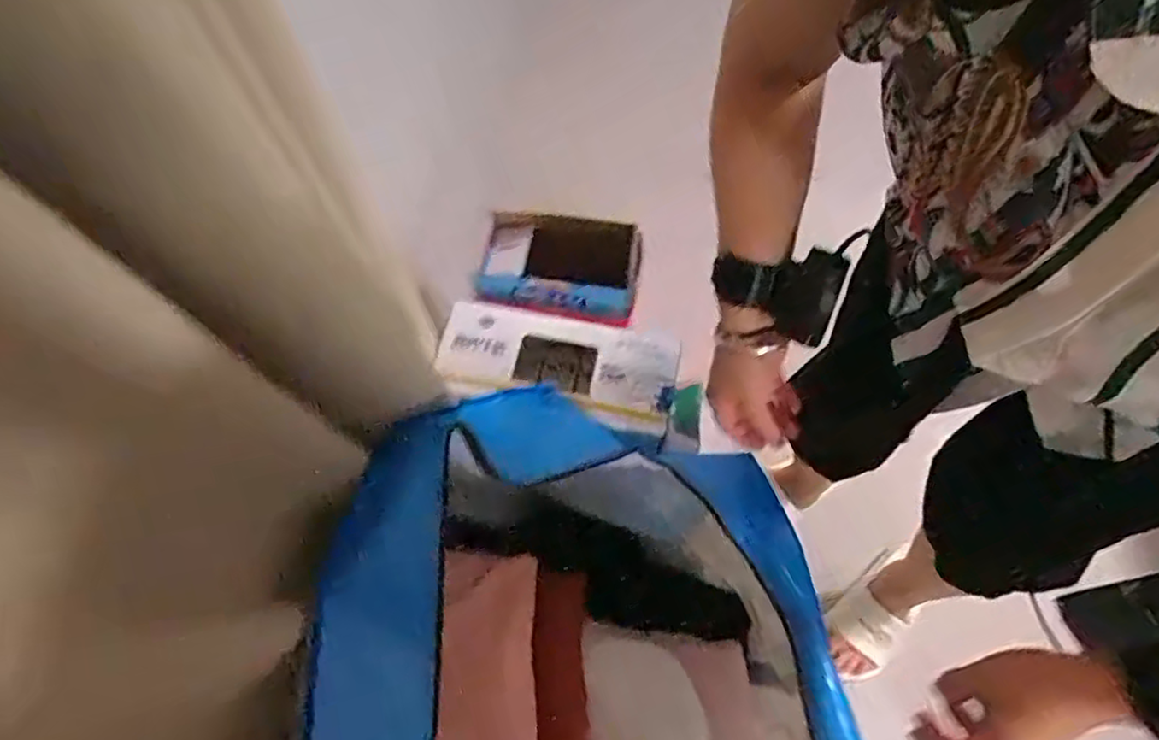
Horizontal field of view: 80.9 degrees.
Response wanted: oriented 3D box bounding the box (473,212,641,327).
[{"bbox_3d":[-0.029,-0.138,0.899,0.208,0.042,0.138,4,69,2],"label":"box"}]

